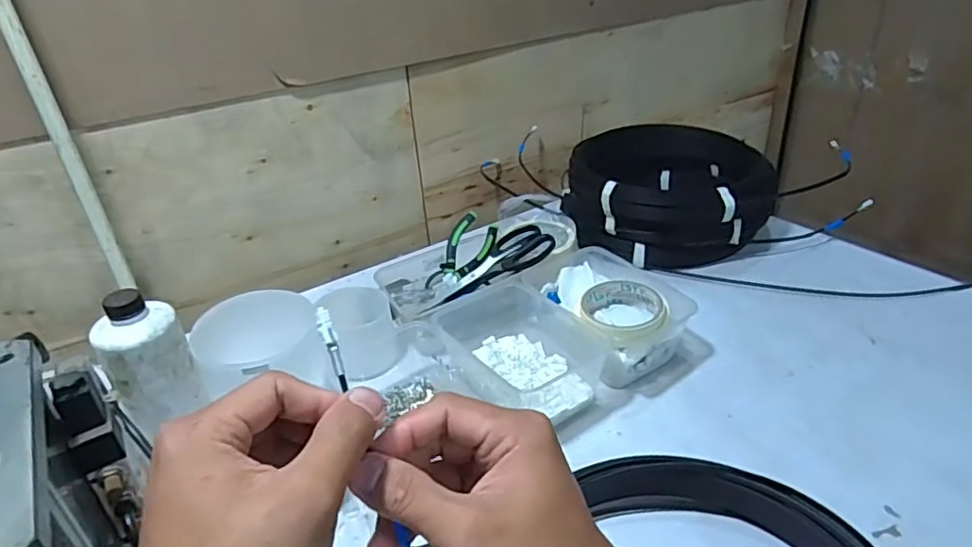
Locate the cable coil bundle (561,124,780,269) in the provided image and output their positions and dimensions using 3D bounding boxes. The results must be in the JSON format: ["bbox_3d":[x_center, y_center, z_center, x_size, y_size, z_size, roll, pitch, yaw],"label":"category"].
[{"bbox_3d":[0.262,-0.125,0.879,0.269,0.114,0.270,2,30,11],"label":"cable coil bundle"}]

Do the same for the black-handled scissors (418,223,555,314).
[{"bbox_3d":[0.002,-0.005,0.735,0.171,0.025,0.076,-33,35,0],"label":"black-handled scissors"}]

